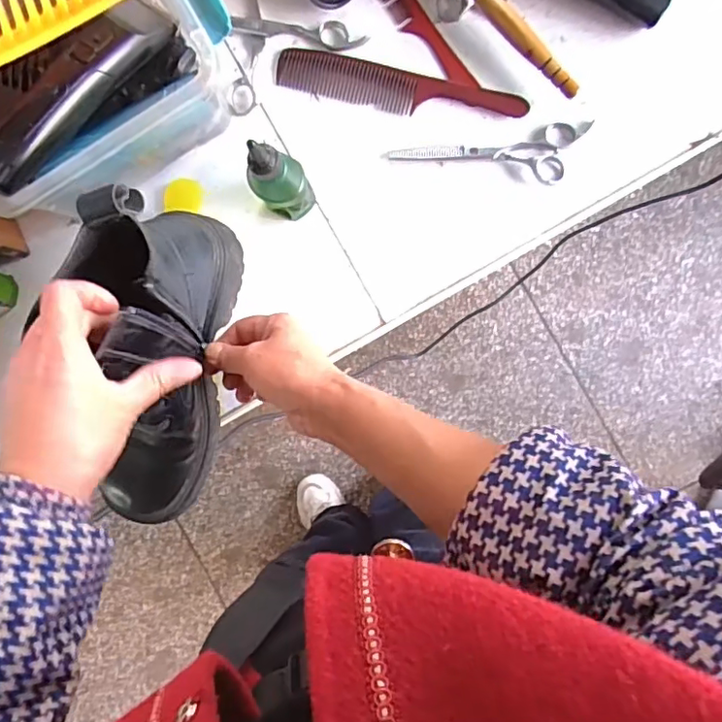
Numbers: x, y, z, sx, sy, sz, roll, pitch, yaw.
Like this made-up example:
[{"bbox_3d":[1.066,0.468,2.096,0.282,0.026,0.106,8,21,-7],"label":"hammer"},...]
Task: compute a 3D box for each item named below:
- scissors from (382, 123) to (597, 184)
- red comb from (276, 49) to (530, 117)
[{"bbox_3d":[0.107,-0.162,0.464,0.160,0.009,0.046,-9,91,4],"label":"scissors"},{"bbox_3d":[0.032,-0.226,0.474,0.207,0.007,0.036,15,92,3],"label":"red comb"}]

